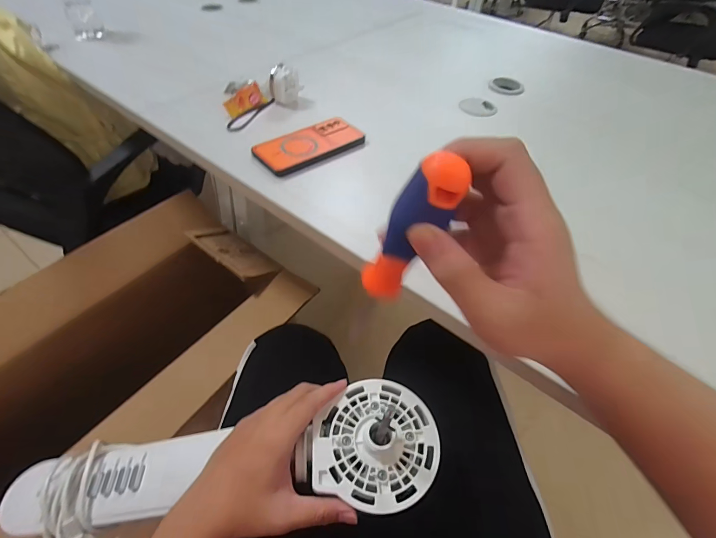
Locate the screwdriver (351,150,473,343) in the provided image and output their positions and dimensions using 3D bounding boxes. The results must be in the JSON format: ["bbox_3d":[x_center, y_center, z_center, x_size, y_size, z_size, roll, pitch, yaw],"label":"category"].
[{"bbox_3d":[0.024,-0.003,0.223,0.026,0.148,0.020,6,48,-16],"label":"screwdriver"}]

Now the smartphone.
[{"bbox_3d":[-0.073,-0.188,0.534,0.163,0.014,0.077,-30,57,-25],"label":"smartphone"}]

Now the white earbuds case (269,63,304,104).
[{"bbox_3d":[-0.123,-0.317,0.607,0.054,0.052,0.030,-8,50,-9],"label":"white earbuds case"}]

